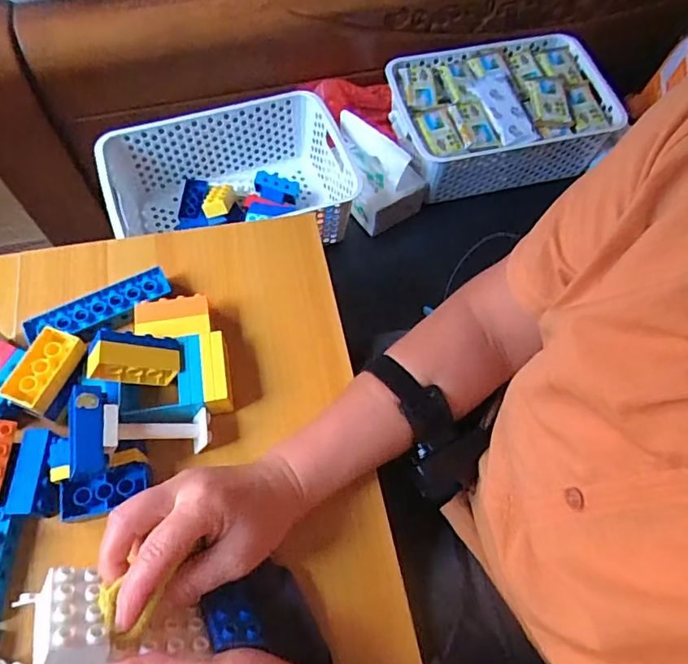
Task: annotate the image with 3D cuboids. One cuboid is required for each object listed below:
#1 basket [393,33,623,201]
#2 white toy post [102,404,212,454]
[{"bbox_3d":[0.232,-0.328,0.791,0.326,0.101,0.209,-13,65,-9],"label":"basket"},{"bbox_3d":[-0.146,0.077,0.411,0.081,0.023,0.033,10,58,-37],"label":"white toy post"}]

